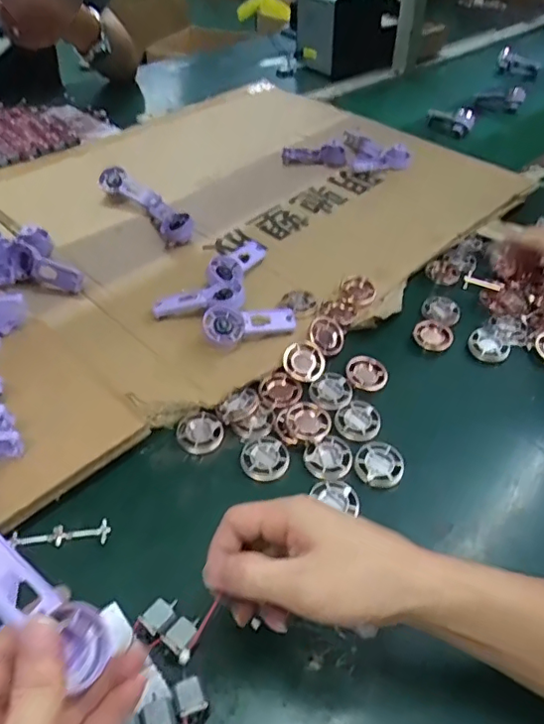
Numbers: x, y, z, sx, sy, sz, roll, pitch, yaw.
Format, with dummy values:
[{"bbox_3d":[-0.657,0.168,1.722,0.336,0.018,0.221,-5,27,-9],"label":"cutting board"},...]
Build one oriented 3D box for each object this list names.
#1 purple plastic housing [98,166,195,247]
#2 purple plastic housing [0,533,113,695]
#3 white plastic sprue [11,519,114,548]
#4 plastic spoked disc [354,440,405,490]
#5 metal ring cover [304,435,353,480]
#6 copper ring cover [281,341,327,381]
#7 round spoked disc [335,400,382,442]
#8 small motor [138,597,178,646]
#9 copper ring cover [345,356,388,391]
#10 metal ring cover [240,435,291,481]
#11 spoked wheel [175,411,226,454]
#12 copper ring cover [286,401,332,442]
[{"bbox_3d":[-0.159,-0.199,0.708,0.037,0.035,0.170,-33,54,-30],"label":"purple plastic housing"},{"bbox_3d":[-0.118,0.121,0.278,0.092,0.012,0.032,48,49,-14],"label":"purple plastic housing"},{"bbox_3d":[-0.157,0.129,0.420,0.070,0.004,0.017,-3,45,-5],"label":"white plastic sprue"},{"bbox_3d":[0.090,0.085,0.466,0.039,0.007,0.038,1,45,-1],"label":"plastic spoked disc"},{"bbox_3d":[0.049,0.079,0.467,0.040,0.004,0.036,-23,50,-23],"label":"metal ring cover"},{"bbox_3d":[0.031,-0.001,0.536,0.039,0.010,0.041,28,67,2],"label":"copper ring cover"},{"bbox_3d":[0.077,0.051,0.501,0.039,0.006,0.043,18,47,15],"label":"round spoked disc"},{"bbox_3d":[-0.075,0.172,0.371,0.018,0.015,0.030,26,49,22],"label":"small motor"},{"bbox_3d":[0.090,0.010,0.533,0.039,0.010,0.037,17,47,14],"label":"copper ring cover"},{"bbox_3d":[-0.005,0.080,0.469,0.040,0.009,0.039,19,47,16],"label":"metal ring cover"},{"bbox_3d":[-0.063,0.061,0.487,0.038,0.009,0.038,1,45,-1],"label":"spoked wheel"},{"bbox_3d":[0.031,0.054,0.487,0.037,0.012,0.037,-15,47,-16],"label":"copper ring cover"}]

